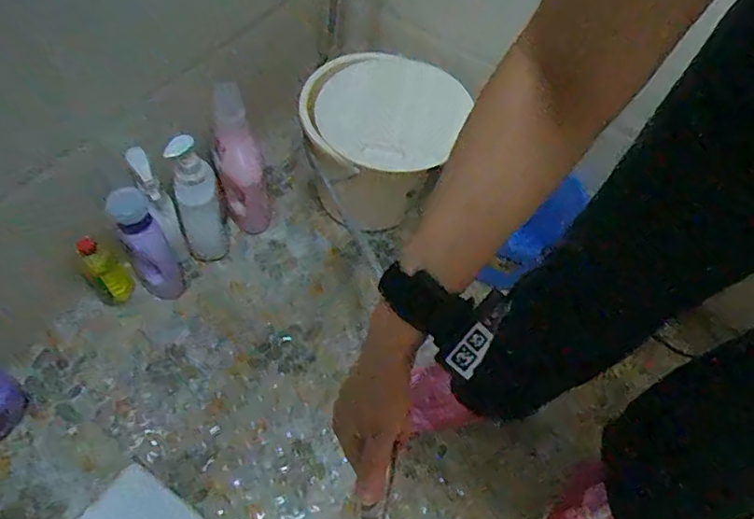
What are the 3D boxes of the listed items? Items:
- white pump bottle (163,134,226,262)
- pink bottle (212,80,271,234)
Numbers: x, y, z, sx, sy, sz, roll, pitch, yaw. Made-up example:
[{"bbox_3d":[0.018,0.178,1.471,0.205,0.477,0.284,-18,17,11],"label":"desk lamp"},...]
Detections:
[{"bbox_3d":[-0.327,-0.100,1.019,0.062,0.286,0.102,0,58,-7],"label":"white pump bottle"},{"bbox_3d":[-0.256,-0.170,1.048,0.088,0.316,0.090,-9,60,-13],"label":"pink bottle"}]

